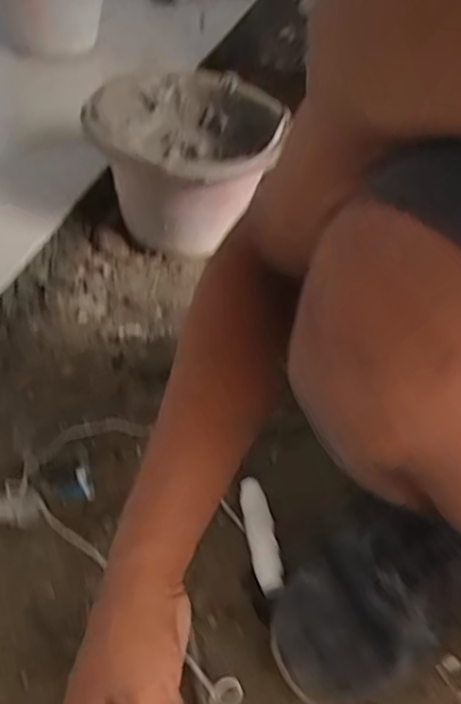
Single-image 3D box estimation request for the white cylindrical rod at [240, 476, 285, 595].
[{"bbox_3d":[0.026,0.156,0.513,0.024,0.027,0.095,-4,45,-13],"label":"white cylindrical rod"}]

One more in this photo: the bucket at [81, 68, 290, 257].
[{"bbox_3d":[-0.048,-0.249,0.820,0.236,0.186,0.255,4,44,-4],"label":"bucket"}]

